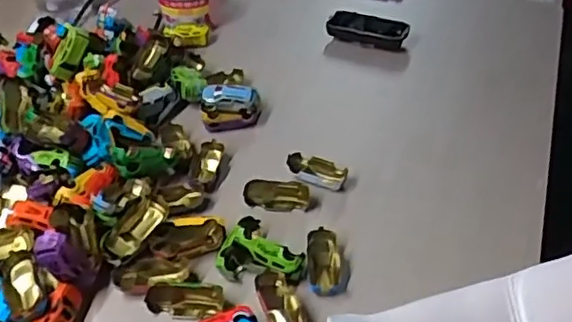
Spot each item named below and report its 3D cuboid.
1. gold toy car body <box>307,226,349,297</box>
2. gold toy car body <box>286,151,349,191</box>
[{"bbox_3d":[0.037,0.089,0.535,0.035,0.019,0.061,-2,41,-1],"label":"gold toy car body"},{"bbox_3d":[0.032,0.011,0.634,0.061,0.022,0.026,14,43,17],"label":"gold toy car body"}]

